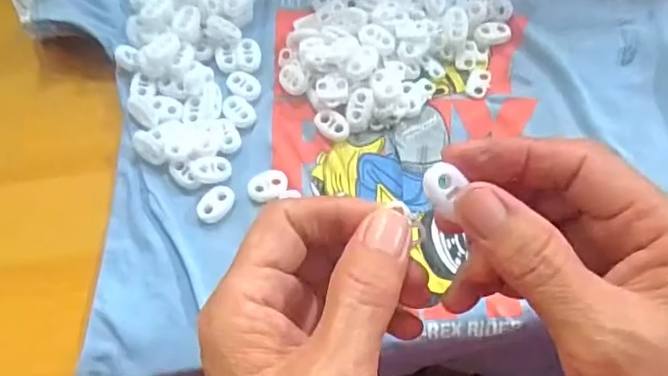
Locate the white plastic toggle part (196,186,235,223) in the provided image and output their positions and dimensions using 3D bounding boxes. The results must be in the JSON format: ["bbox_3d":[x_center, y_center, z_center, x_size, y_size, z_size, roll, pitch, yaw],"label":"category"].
[{"bbox_3d":[-0.066,0.009,0.323,0.015,0.005,0.022,33,73,14],"label":"white plastic toggle part"}]

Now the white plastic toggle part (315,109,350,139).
[{"bbox_3d":[-0.001,-0.037,0.337,0.022,0.004,0.015,28,89,8],"label":"white plastic toggle part"}]

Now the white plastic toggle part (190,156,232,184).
[{"bbox_3d":[-0.069,-0.011,0.329,0.022,0.008,0.014,-11,68,-2],"label":"white plastic toggle part"}]

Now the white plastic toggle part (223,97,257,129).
[{"bbox_3d":[-0.056,-0.046,0.343,0.016,0.004,0.023,-39,72,-12],"label":"white plastic toggle part"}]

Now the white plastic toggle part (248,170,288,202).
[{"bbox_3d":[-0.037,-0.002,0.325,0.022,0.004,0.017,-31,71,-10],"label":"white plastic toggle part"}]

